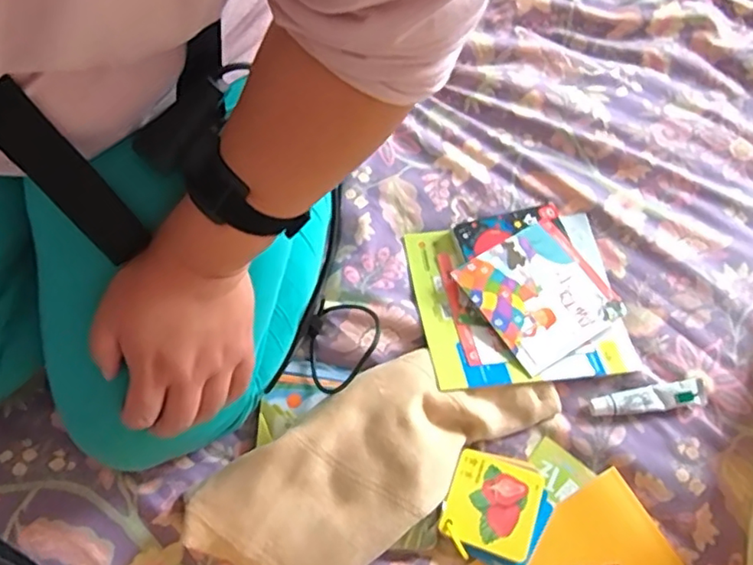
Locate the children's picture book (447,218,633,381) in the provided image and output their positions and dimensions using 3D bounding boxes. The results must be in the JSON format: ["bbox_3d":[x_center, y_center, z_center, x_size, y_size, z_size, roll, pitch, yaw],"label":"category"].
[{"bbox_3d":[0.171,0.009,0.616,0.133,0.007,0.133,-29,70,-18],"label":"children's picture book"}]

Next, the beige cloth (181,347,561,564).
[{"bbox_3d":[0.003,0.158,0.536,0.332,0.046,0.132,-30,71,-14],"label":"beige cloth"}]

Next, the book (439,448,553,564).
[{"bbox_3d":[0.111,0.206,0.535,0.090,0.020,0.097,24,68,8],"label":"book"}]

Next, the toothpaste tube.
[{"bbox_3d":[0.268,0.114,0.581,0.111,0.013,0.024,-5,67,-4],"label":"toothpaste tube"}]

